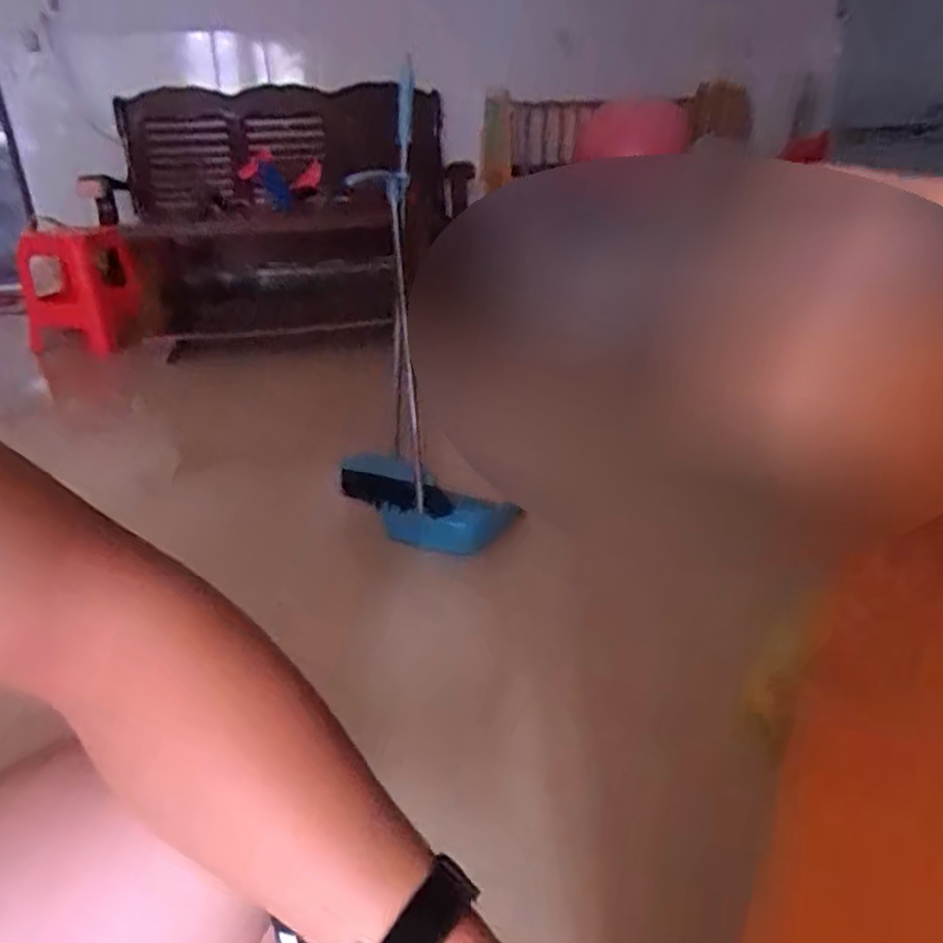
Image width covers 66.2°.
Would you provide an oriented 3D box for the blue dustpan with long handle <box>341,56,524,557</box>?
[{"bbox_3d":[-0.097,-0.247,1.350,0.159,0.822,0.337,-21,32,-36],"label":"blue dustpan with long handle"}]

